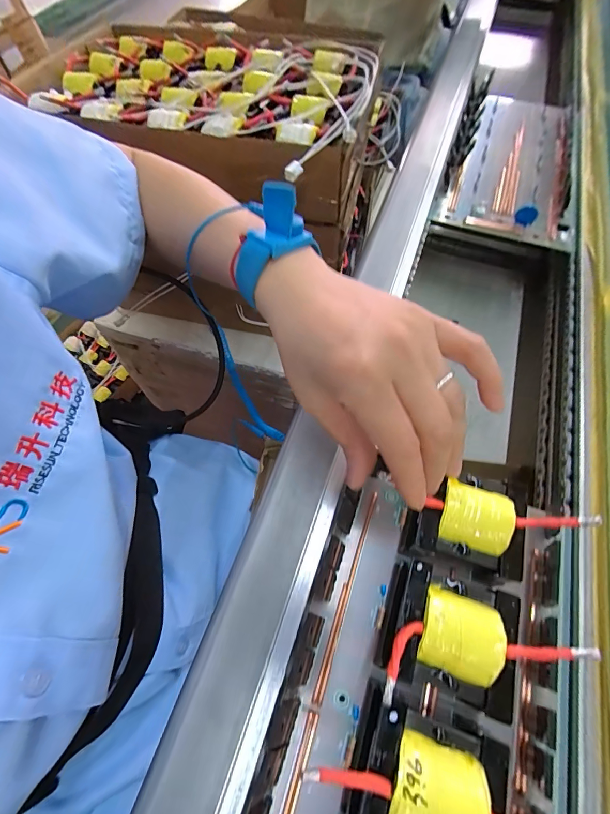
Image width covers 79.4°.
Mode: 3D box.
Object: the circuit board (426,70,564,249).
[{"bbox_3d":[0.241,-0.309,0.430,0.129,0.029,0.293,16,63,8],"label":"circuit board"}]

